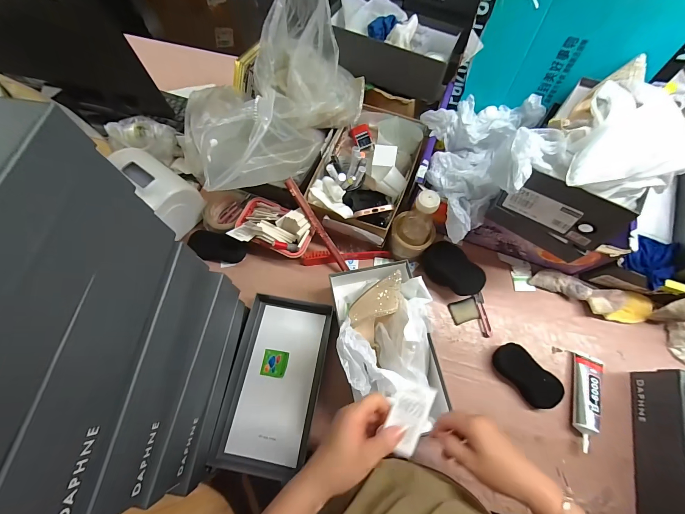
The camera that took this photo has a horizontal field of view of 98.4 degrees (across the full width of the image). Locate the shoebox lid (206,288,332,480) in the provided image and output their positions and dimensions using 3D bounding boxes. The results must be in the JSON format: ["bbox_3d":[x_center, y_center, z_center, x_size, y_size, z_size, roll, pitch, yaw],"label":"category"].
[{"bbox_3d":[-0.126,0.238,0.572,0.160,0.035,0.314,10,69,3],"label":"shoebox lid"}]

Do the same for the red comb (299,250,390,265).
[{"bbox_3d":[0.008,-0.002,0.661,0.192,0.030,0.025,-6,69,-3],"label":"red comb"}]

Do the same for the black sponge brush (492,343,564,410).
[{"bbox_3d":[0.353,0.228,0.571,0.126,0.034,0.062,43,74,14],"label":"black sponge brush"}]

